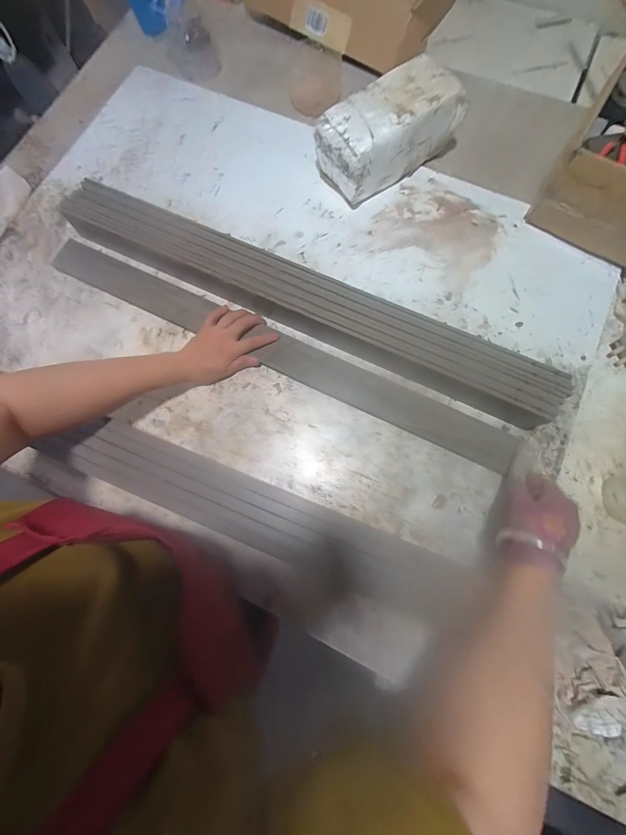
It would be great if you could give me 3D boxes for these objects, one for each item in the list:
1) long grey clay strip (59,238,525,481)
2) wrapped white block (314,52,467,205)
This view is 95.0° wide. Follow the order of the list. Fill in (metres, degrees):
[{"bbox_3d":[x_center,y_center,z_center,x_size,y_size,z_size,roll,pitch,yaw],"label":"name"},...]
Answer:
[{"bbox_3d":[-0.075,-0.123,0.489,0.847,0.019,0.074,25,78,7],"label":"long grey clay strip"},{"bbox_3d":[0.133,-0.503,0.514,0.236,0.116,0.121,-34,80,-8],"label":"wrapped white block"}]

